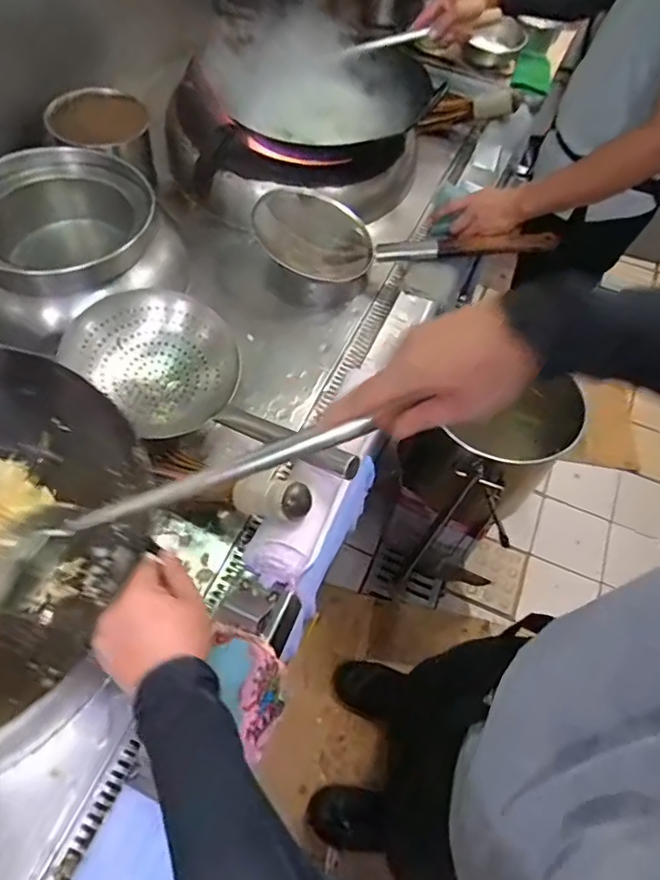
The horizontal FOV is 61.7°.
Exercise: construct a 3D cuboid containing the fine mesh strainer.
[{"bbox_3d":[0.121,-0.398,1.069,0.521,0.103,0.220,-7,59,-9],"label":"fine mesh strainer"}]

